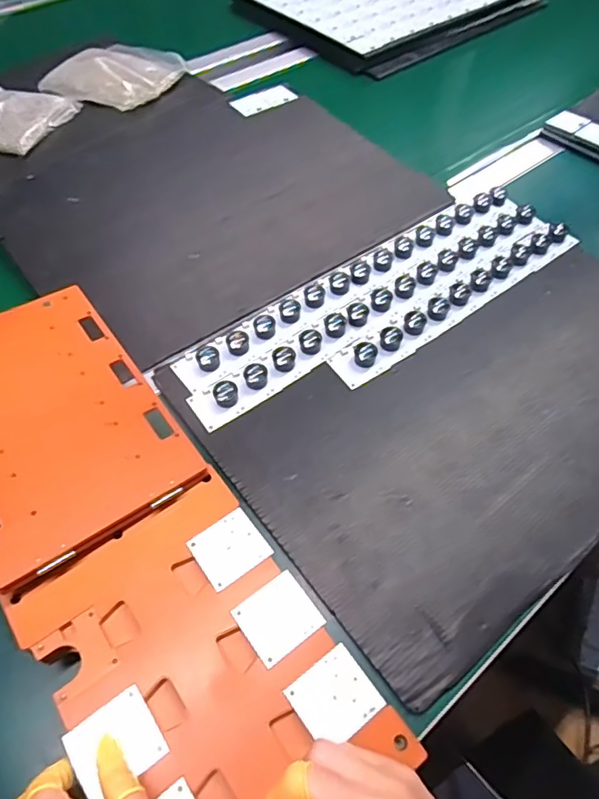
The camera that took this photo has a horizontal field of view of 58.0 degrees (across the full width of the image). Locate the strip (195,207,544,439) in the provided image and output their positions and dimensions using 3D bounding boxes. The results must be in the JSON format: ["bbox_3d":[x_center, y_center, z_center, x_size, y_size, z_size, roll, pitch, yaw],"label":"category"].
[{"bbox_3d":[0.089,-0.106,0.564,0.459,0.015,0.046,-34,63,-20],"label":"strip"}]

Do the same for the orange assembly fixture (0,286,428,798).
[{"bbox_3d":[-0.132,0.091,0.385,0.160,0.023,0.446,-35,68,-20],"label":"orange assembly fixture"}]

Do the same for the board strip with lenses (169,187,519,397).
[{"bbox_3d":[0.068,-0.134,0.585,0.449,0.012,0.048,-32,62,-19],"label":"board strip with lenses"}]

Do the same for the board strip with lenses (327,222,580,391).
[{"bbox_3d":[0.172,-0.111,0.570,0.332,0.014,0.042,-32,62,-19],"label":"board strip with lenses"}]

